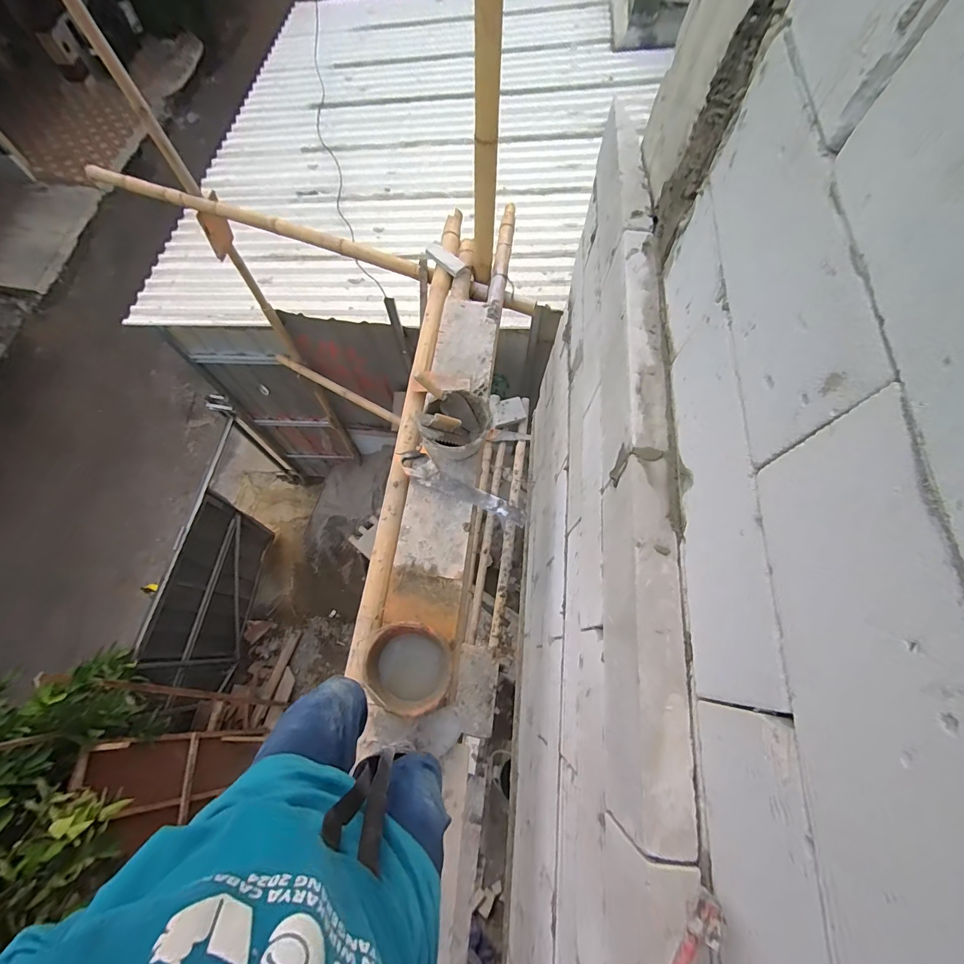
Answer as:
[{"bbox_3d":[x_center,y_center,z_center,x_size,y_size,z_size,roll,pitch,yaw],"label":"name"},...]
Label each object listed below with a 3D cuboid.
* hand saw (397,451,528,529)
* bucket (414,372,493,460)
[{"bbox_3d":[-0.077,0.024,1.519,0.516,0.028,0.101,27,70,10],"label":"hand saw"},{"bbox_3d":[-0.097,-0.212,1.488,0.256,0.261,0.233,0,68,-1],"label":"bucket"}]

